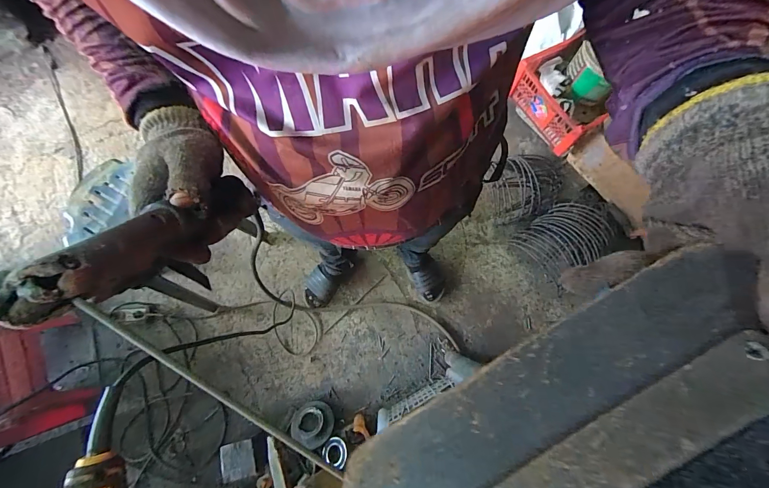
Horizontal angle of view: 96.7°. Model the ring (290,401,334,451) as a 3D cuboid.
[{"bbox_3d":[-0.227,0.570,1.080,0.129,0.038,0.139,5,46,-6],"label":"ring"}]

